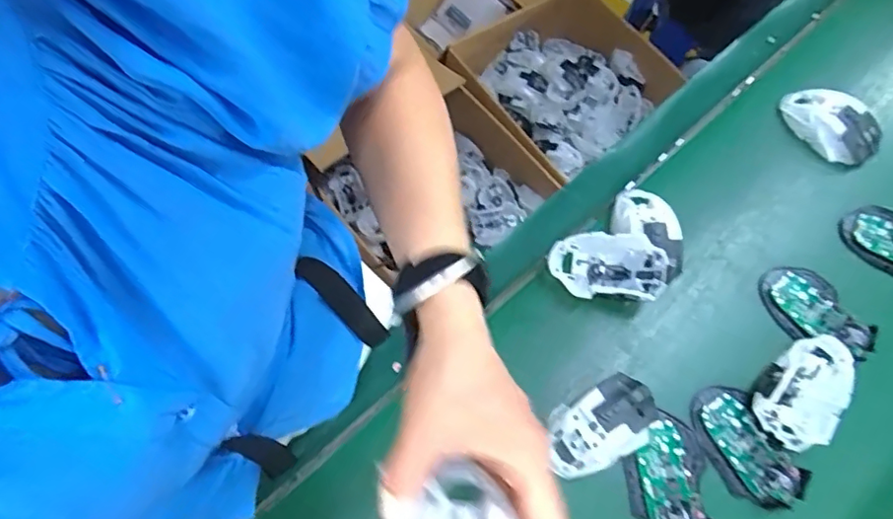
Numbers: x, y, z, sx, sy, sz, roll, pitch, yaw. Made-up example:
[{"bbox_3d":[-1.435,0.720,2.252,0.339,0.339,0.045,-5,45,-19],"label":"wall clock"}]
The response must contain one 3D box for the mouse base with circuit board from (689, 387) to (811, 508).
[{"bbox_3d":[0.280,0.176,0.517,0.065,0.020,0.114,-26,67,-10],"label":"mouse base with circuit board"}]

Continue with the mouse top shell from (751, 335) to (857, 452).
[{"bbox_3d":[0.343,0.128,0.529,0.071,0.028,0.114,37,71,17],"label":"mouse top shell"}]

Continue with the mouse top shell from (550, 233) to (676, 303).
[{"bbox_3d":[0.167,0.006,0.576,0.114,0.034,0.066,6,91,14],"label":"mouse top shell"}]

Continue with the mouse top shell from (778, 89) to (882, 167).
[{"bbox_3d":[0.456,-0.161,0.657,0.062,0.041,0.118,-42,72,-15],"label":"mouse top shell"}]

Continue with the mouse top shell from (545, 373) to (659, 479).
[{"bbox_3d":[0.150,0.153,0.518,0.103,0.035,0.065,-26,69,-10],"label":"mouse top shell"}]

